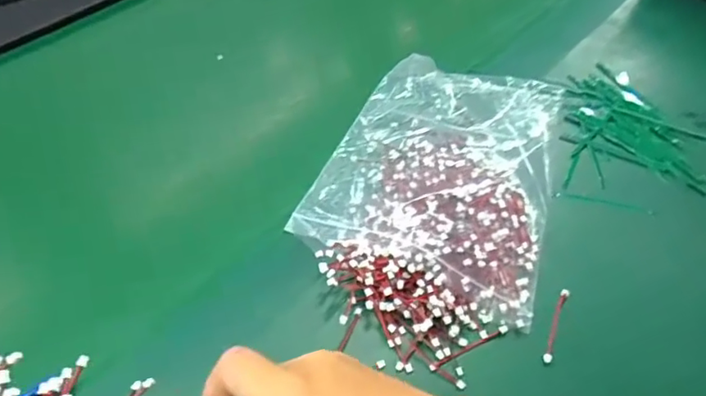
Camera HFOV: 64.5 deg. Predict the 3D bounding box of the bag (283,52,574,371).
[{"bbox_3d":[0.070,-0.022,0.428,0.165,0.027,0.278,16,51,14],"label":"bag"}]

